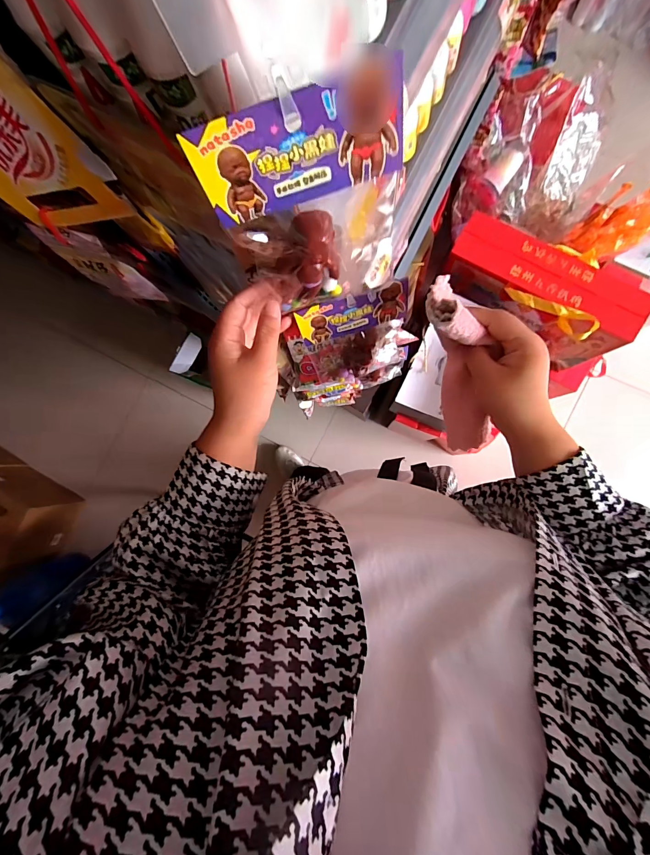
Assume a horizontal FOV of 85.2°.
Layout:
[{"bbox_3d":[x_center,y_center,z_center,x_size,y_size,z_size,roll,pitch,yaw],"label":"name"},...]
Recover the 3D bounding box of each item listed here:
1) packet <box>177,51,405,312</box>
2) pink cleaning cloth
[{"bbox_3d":[-0.006,-0.152,0.255,0.124,0.159,0.042,-16,68,7],"label":"packet"},{"bbox_3d":[0.142,-0.057,0.375,0.042,0.060,0.183,-16,121,7],"label":"pink cleaning cloth"}]

